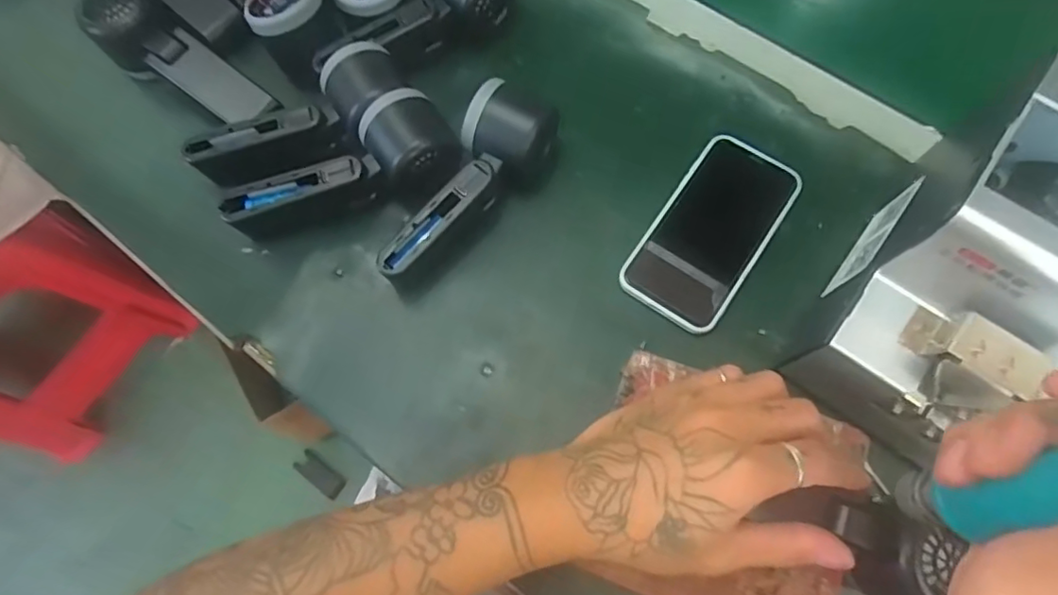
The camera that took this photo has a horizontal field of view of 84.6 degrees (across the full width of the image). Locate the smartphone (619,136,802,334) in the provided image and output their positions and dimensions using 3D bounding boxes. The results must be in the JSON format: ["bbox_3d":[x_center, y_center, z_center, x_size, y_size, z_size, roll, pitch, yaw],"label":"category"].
[{"bbox_3d":[0.131,-0.048,0.417,0.074,0.012,0.147,33,75,12],"label":"smartphone"}]

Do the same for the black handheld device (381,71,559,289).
[{"bbox_3d":[-0.039,-0.073,0.403,0.056,0.051,0.159,28,74,11],"label":"black handheld device"}]

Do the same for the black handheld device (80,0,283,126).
[{"bbox_3d":[-0.268,-0.181,0.455,0.152,0.055,0.053,33,74,-5],"label":"black handheld device"}]

